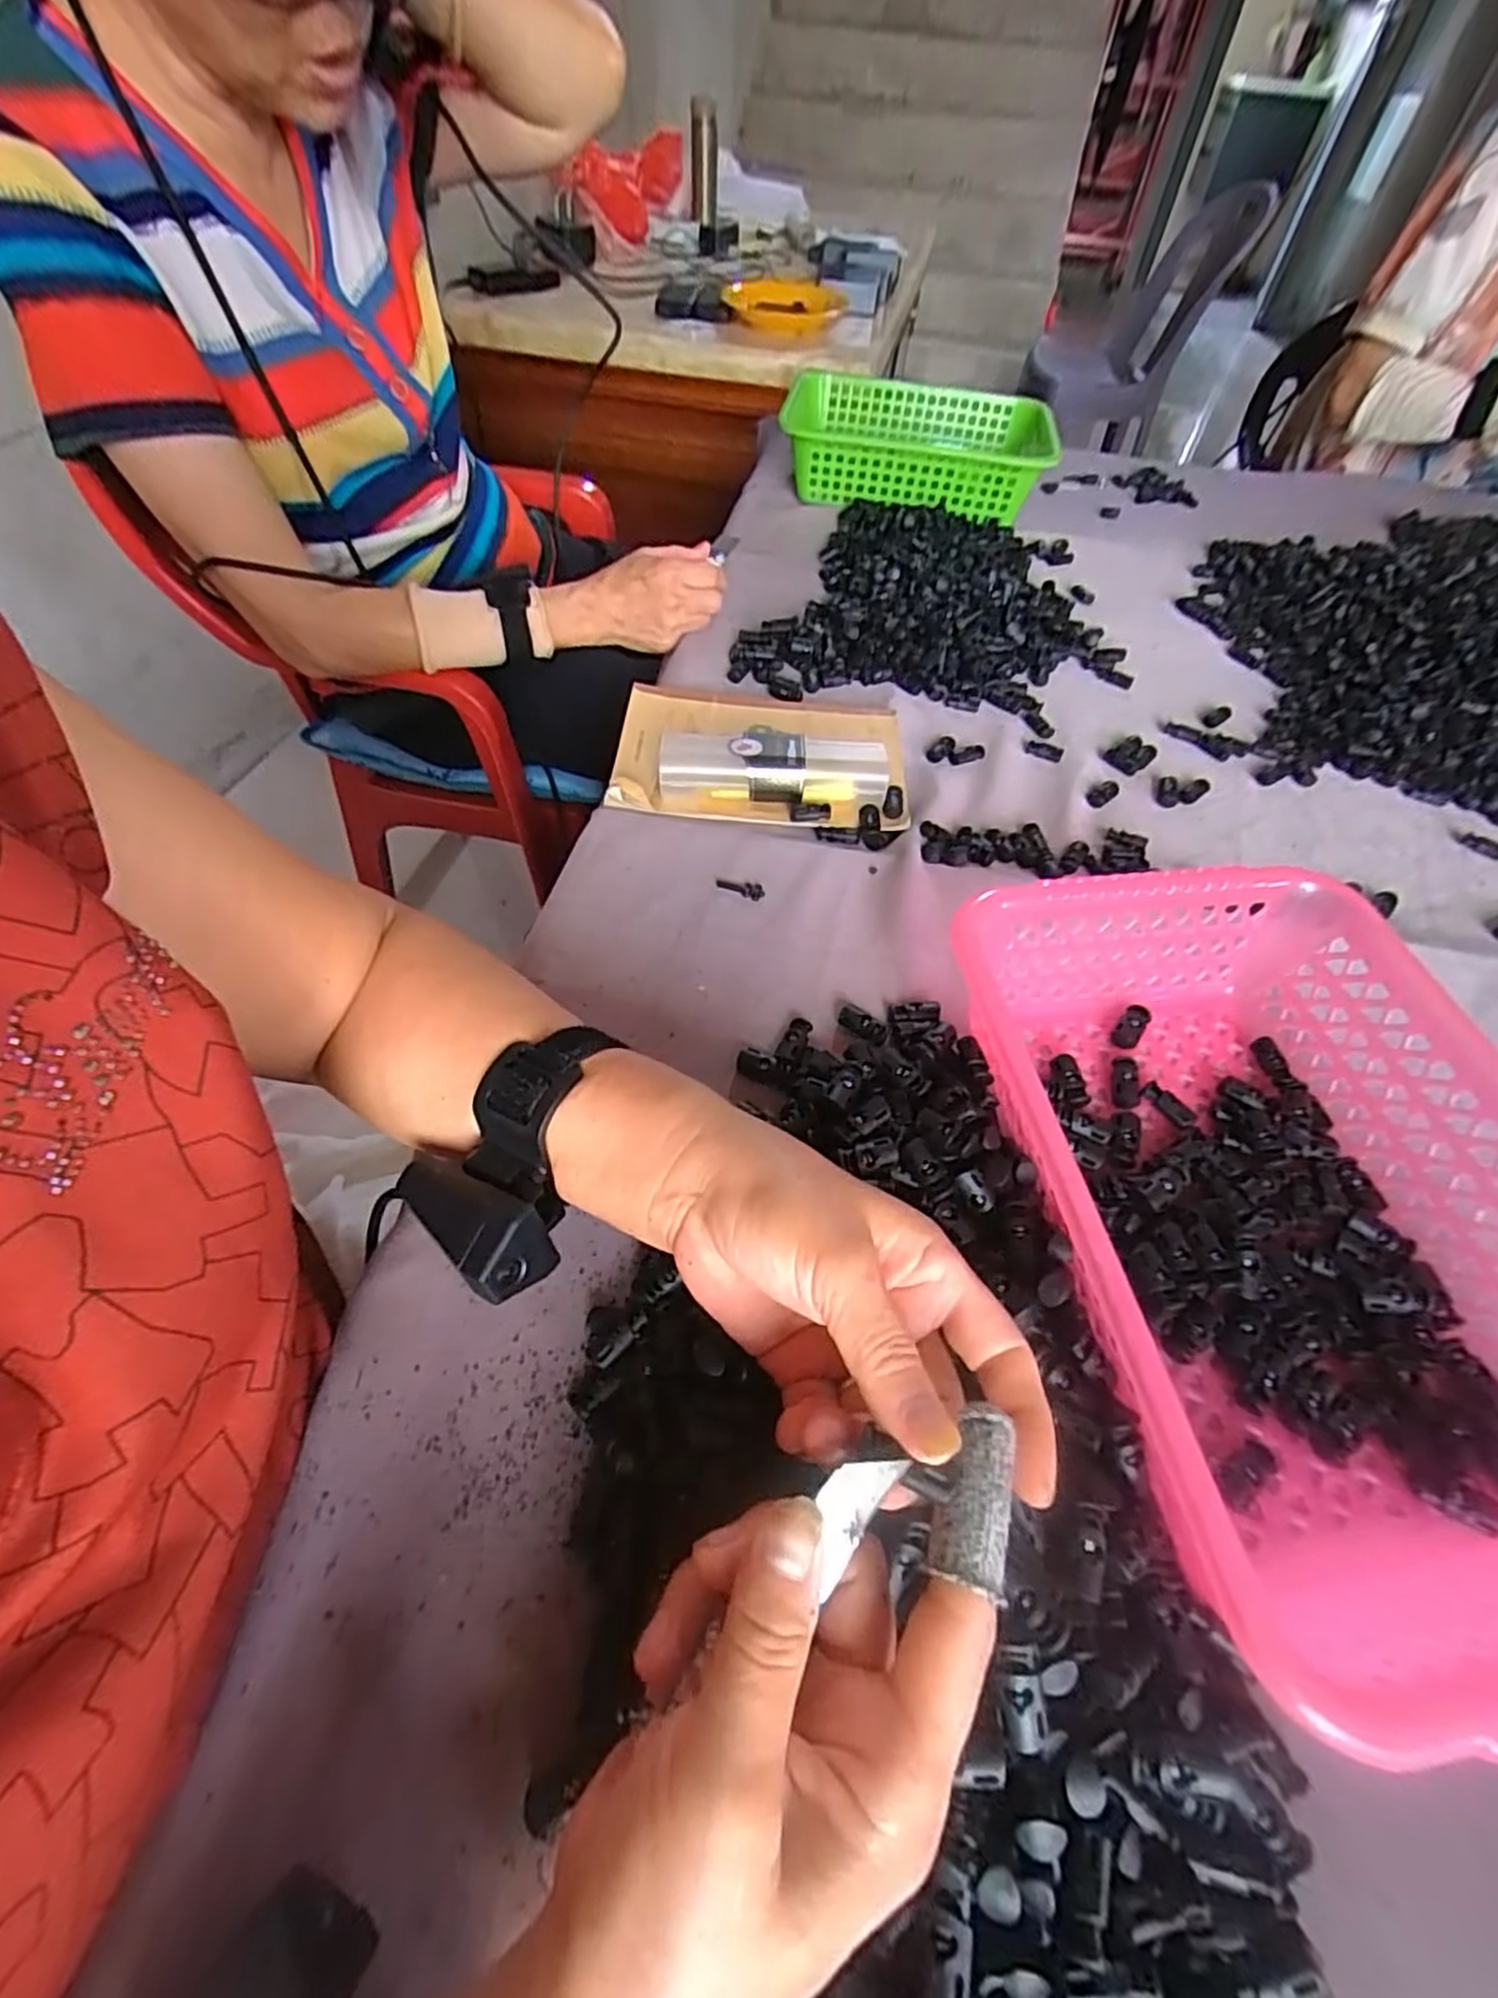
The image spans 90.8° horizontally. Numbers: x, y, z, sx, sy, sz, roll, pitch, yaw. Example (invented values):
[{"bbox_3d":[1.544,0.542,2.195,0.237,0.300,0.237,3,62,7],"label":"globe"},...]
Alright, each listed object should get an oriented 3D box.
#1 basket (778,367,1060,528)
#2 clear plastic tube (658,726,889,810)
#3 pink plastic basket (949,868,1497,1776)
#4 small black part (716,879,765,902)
[{"bbox_3d":[0.189,-0.618,0.838,0.293,0.081,0.213,12,54,5],"label":"basket"},{"bbox_3d":[0.017,-0.155,0.503,0.150,0.039,0.034,4,53,-1],"label":"clear plastic tube"},{"bbox_3d":[0.218,0.086,0.312,0.212,0.081,0.302,-5,54,-7],"label":"pink plastic basket"},{"bbox_3d":[-0.005,-0.068,0.453,0.030,0.004,0.012,16,54,8],"label":"small black part"}]

